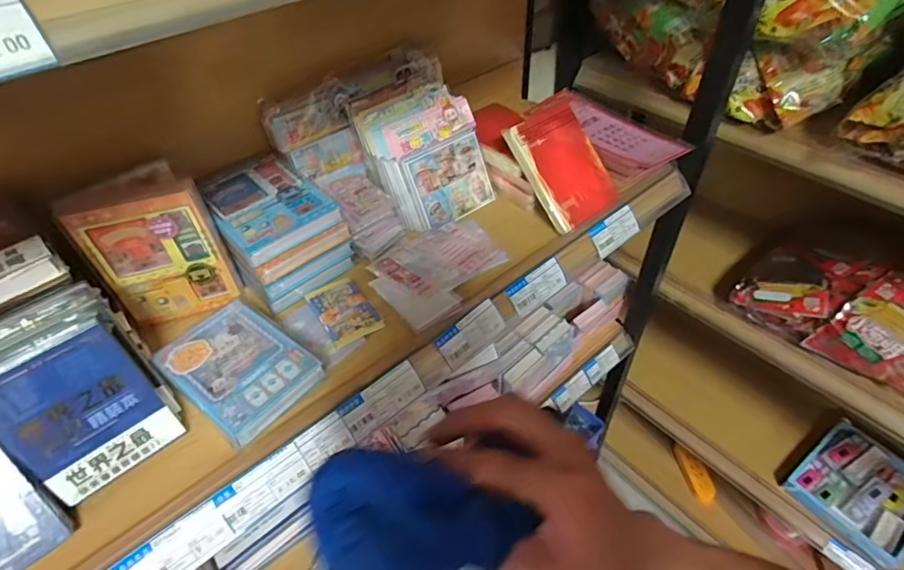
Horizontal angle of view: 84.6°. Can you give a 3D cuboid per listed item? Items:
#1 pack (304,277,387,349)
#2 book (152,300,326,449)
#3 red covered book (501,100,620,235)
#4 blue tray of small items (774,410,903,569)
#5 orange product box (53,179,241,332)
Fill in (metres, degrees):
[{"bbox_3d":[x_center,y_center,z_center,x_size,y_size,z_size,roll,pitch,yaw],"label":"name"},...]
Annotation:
[{"bbox_3d":[-0.114,0.025,0.520,0.053,0.007,0.087,-27,51,-21],"label":"pack"},{"bbox_3d":[-0.191,0.068,0.438,0.134,0.019,0.090,31,55,28],"label":"book"},{"bbox_3d":[0.135,-0.145,0.597,0.102,0.019,0.140,-33,89,-23],"label":"red covered book"},{"bbox_3d":[0.874,0.430,1.061,0.227,0.051,0.245,-39,57,-12],"label":"blue tray of small items"},{"bbox_3d":[-0.278,-0.024,0.479,0.108,0.138,0.018,-18,48,-14],"label":"orange product box"}]

